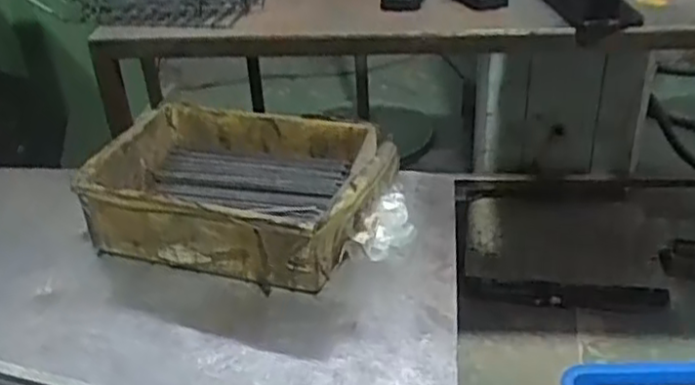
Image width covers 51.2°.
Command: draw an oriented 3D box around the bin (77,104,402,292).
[{"bbox_3d":[-0.097,-0.002,0.690,0.262,0.080,0.194,6,33,14],"label":"bin"}]

